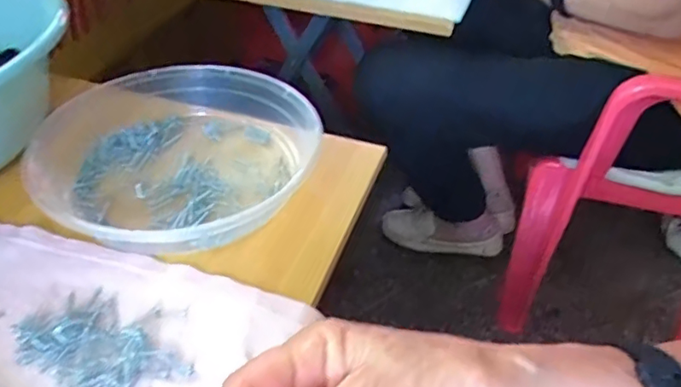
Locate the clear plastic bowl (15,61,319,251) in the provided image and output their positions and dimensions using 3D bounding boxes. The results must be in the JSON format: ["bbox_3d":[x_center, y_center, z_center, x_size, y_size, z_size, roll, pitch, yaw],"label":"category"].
[{"bbox_3d":[-0.124,-0.036,0.444,0.203,0.044,0.213,1,41,-1],"label":"clear plastic bowl"}]

